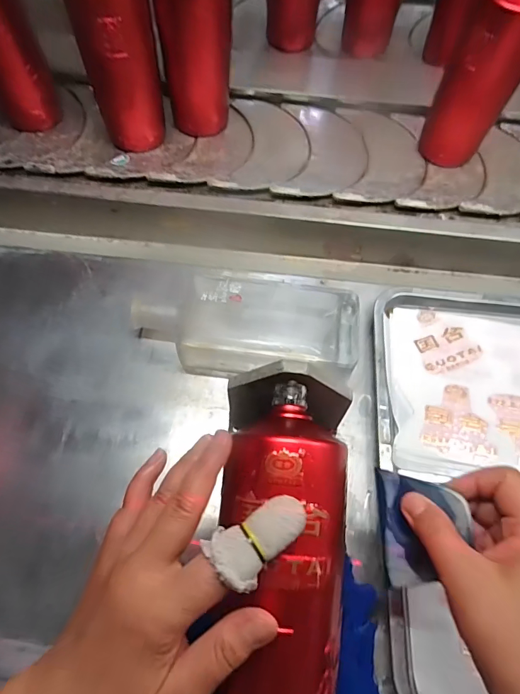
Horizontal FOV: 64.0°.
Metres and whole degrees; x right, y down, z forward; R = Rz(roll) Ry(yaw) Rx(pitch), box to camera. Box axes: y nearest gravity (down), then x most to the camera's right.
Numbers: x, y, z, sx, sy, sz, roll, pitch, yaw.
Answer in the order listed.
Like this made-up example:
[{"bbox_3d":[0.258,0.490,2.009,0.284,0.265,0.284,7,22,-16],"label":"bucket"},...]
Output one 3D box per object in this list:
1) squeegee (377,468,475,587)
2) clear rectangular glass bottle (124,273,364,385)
[{"bbox_3d":[0.108,0.121,0.277,0.057,0.005,0.072,-14,71,35],"label":"squeegee"},{"bbox_3d":[-0.017,-0.021,0.426,0.227,0.047,0.102,9,65,3],"label":"clear rectangular glass bottle"}]

